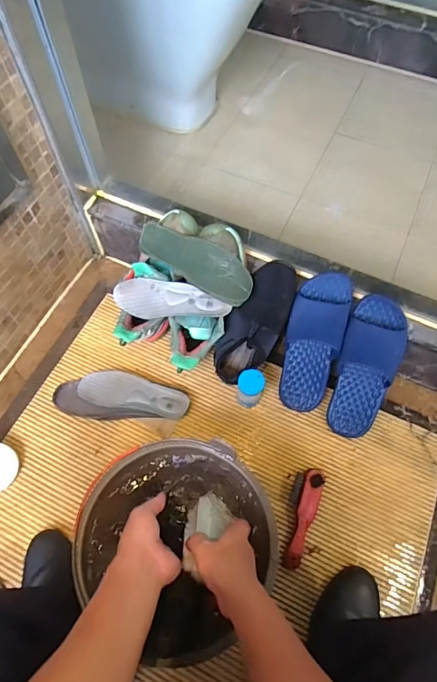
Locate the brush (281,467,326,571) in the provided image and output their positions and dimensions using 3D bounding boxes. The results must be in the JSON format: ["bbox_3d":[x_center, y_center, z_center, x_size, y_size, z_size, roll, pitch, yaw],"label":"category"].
[{"bbox_3d":[0.148,0.315,0.732,0.049,0.045,0.165,16,63,6],"label":"brush"}]

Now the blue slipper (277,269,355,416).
[{"bbox_3d":[0.178,0.007,0.786,0.101,0.053,0.274,13,107,5],"label":"blue slipper"}]

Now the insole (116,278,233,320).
[{"bbox_3d":[-0.095,-0.076,0.789,0.229,0.018,0.074,9,95,16],"label":"insole"}]

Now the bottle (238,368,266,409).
[{"bbox_3d":[0.061,0.093,0.796,0.047,0.094,0.045,1,63,-1],"label":"bottle"}]

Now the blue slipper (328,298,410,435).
[{"bbox_3d":[0.277,0.054,0.769,0.109,0.054,0.271,12,107,4],"label":"blue slipper"}]

